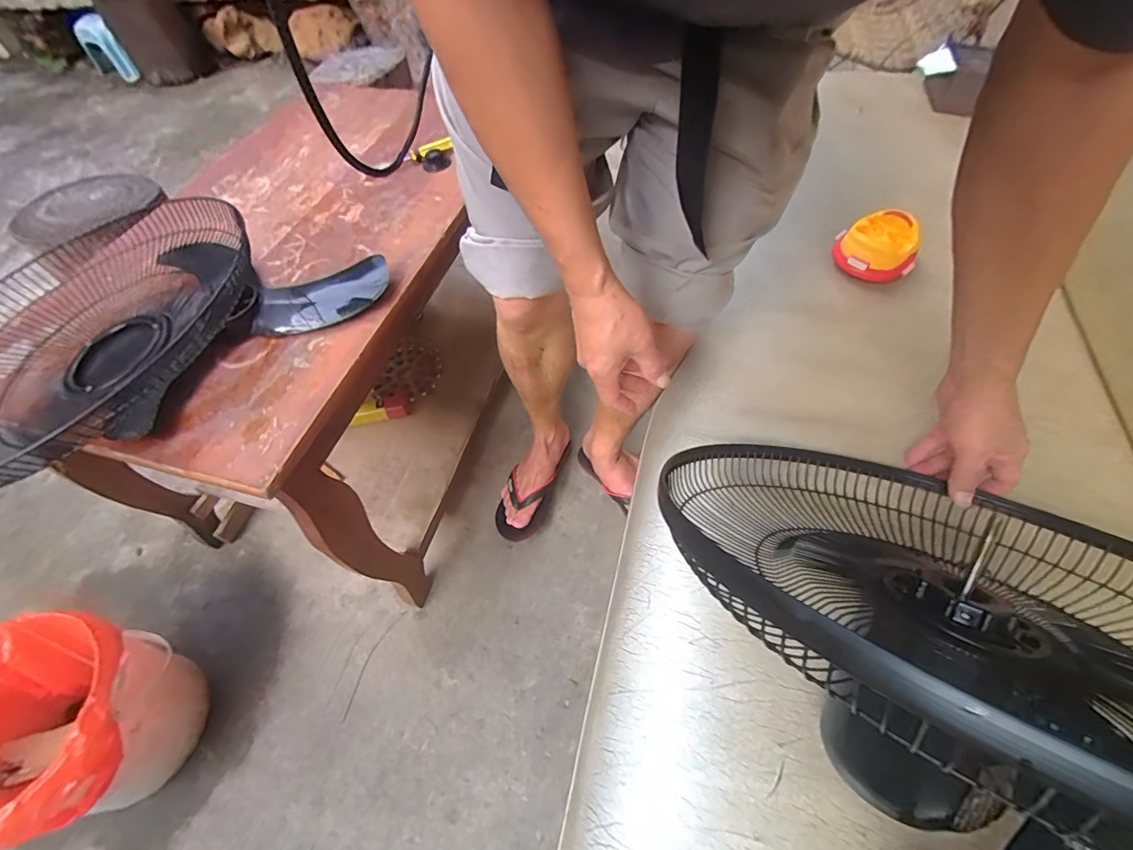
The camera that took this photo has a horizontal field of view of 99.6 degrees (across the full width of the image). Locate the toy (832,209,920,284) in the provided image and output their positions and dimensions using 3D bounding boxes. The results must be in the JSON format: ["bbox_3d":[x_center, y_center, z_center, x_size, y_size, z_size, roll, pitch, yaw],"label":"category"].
[{"bbox_3d":[0.462,-0.267,0.715,0.101,0.057,0.094,-2,57,3],"label":"toy"}]

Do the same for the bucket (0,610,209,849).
[{"bbox_3d":[-0.723,0.443,0.707,0.257,0.241,0.252,-2,57,3],"label":"bucket"}]

